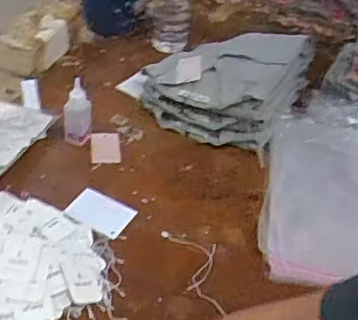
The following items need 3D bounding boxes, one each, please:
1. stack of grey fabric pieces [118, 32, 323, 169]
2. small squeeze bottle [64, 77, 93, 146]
[{"bbox_3d":[0.066,-0.172,1.153,0.338,0.141,0.263,20,43,13],"label":"stack of grey fabric pieces"},{"bbox_3d":[-0.180,-0.075,1.020,0.043,0.124,0.036,14,42,7],"label":"small squeeze bottle"}]

